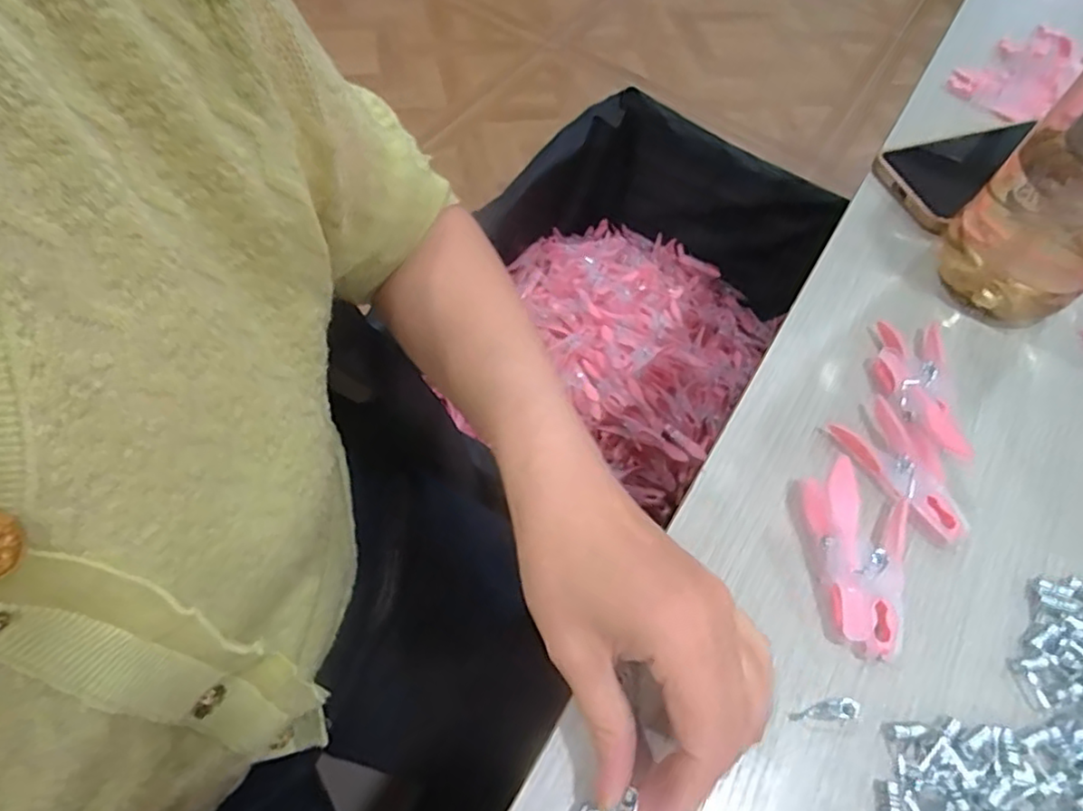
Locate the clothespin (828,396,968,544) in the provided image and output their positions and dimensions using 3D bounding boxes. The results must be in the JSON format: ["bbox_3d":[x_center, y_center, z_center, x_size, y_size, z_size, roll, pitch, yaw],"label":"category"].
[{"bbox_3d":[0.183,0.036,0.331,0.038,0.013,0.075,-19,64,-16],"label":"clothespin"}]

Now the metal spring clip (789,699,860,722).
[{"bbox_3d":[0.120,0.130,0.274,0.031,0.004,0.008,-6,61,-9],"label":"metal spring clip"}]

